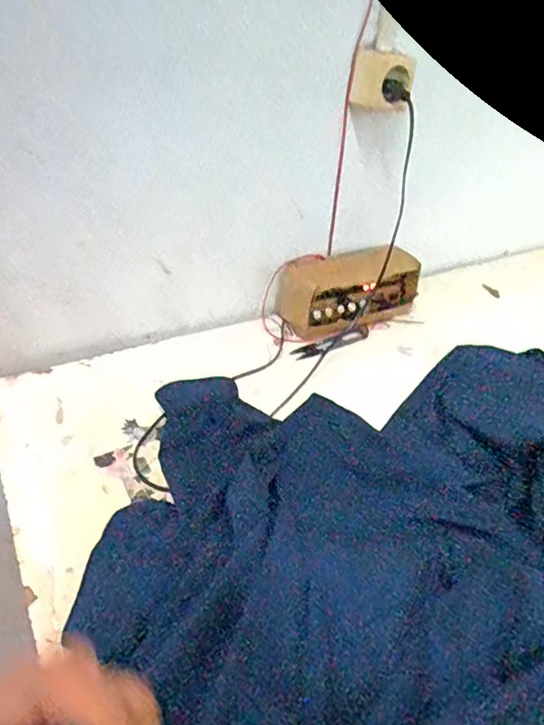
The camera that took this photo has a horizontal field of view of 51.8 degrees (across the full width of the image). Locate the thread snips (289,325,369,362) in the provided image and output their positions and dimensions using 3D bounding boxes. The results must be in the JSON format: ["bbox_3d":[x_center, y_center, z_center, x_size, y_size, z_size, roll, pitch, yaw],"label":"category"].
[{"bbox_3d":[0.080,-0.027,0.724,0.118,0.004,0.027,-16,41,-24],"label":"thread snips"}]

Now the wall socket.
[{"bbox_3d":[0.126,-0.321,0.643,0.069,0.059,0.032,8,37,7],"label":"wall socket"}]

